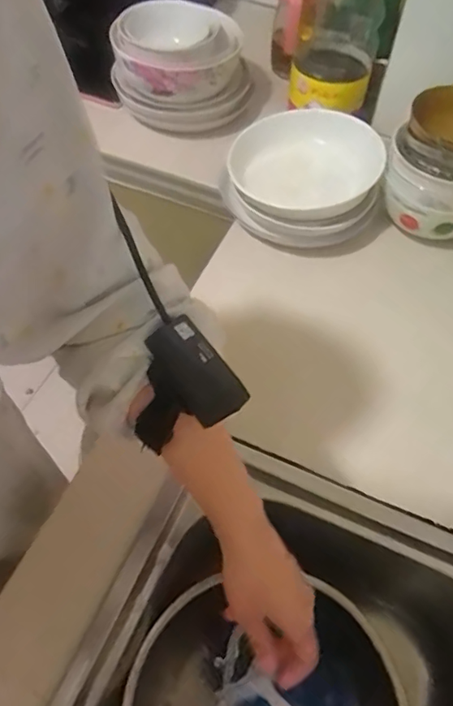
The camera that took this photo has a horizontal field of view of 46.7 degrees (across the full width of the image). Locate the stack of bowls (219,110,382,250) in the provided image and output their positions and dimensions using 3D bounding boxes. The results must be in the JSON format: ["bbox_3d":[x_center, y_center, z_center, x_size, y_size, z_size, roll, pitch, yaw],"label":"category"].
[{"bbox_3d":[0.104,-0.239,0.708,0.198,0.069,0.195,18,59,10],"label":"stack of bowls"}]

